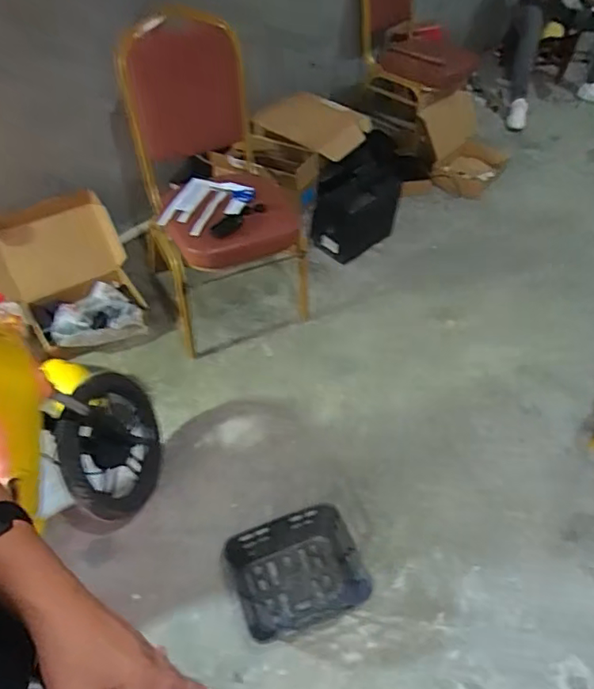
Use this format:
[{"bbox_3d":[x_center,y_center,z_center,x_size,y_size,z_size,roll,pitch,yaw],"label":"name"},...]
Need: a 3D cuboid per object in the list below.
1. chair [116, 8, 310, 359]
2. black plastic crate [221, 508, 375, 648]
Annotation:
[{"bbox_3d":[-0.247,-0.461,1.676,0.438,0.780,0.543,-14,54,-14],"label":"chair"},{"bbox_3d":[0.003,0.555,1.343,0.309,0.117,0.260,-14,54,-13],"label":"black plastic crate"}]

